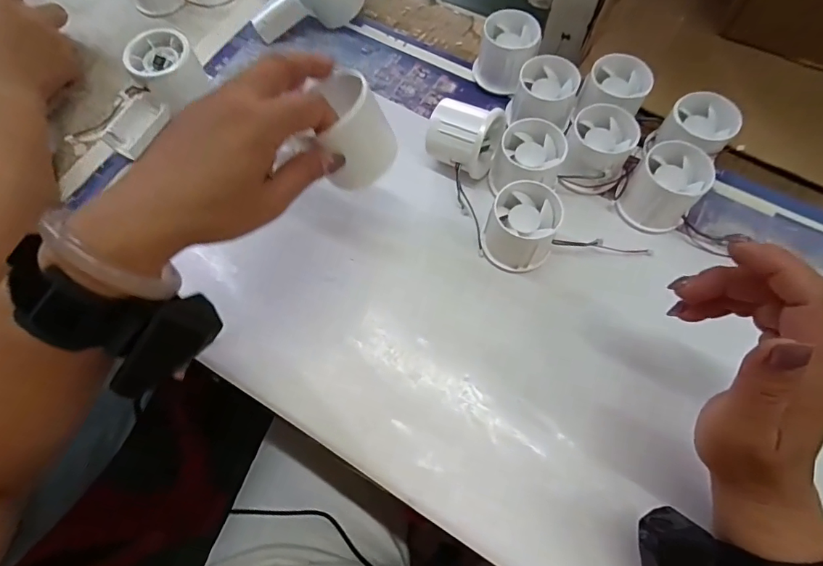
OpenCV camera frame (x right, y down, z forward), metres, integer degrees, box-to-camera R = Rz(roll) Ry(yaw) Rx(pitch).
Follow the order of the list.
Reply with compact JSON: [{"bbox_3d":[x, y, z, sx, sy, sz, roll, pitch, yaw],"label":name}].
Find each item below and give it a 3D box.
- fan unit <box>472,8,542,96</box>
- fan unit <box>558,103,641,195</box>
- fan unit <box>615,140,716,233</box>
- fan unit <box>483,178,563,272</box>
[{"bbox_3d":[0.088,-0.212,0.416,0.054,0.050,0.057,-1,68,2],"label":"fan unit"},{"bbox_3d":[0.156,-0.112,0.375,0.050,0.049,0.061,16,70,9],"label":"fan unit"},{"bbox_3d":[0.203,-0.076,0.357,0.050,0.048,0.053,-1,68,2],"label":"fan unit"},{"bbox_3d":[0.087,-0.043,0.349,0.053,0.045,0.053,-1,68,2],"label":"fan unit"}]

